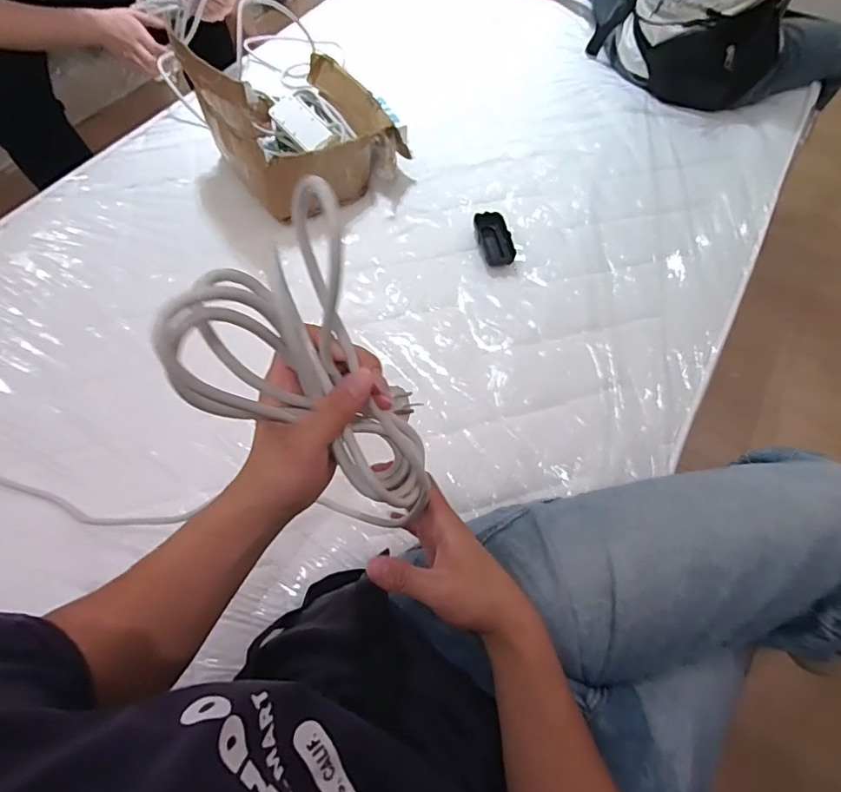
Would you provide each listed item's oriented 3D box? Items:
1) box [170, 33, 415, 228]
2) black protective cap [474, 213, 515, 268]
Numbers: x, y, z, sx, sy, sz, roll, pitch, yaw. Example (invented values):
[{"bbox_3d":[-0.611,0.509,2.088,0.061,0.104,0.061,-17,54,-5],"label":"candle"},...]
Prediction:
[{"bbox_3d":[-0.208,-0.477,0.849,0.282,0.222,0.277,-37,67,-20],"label":"box"},{"bbox_3d":[0.124,-0.264,0.850,0.052,0.029,0.099,-13,61,-8],"label":"black protective cap"}]

